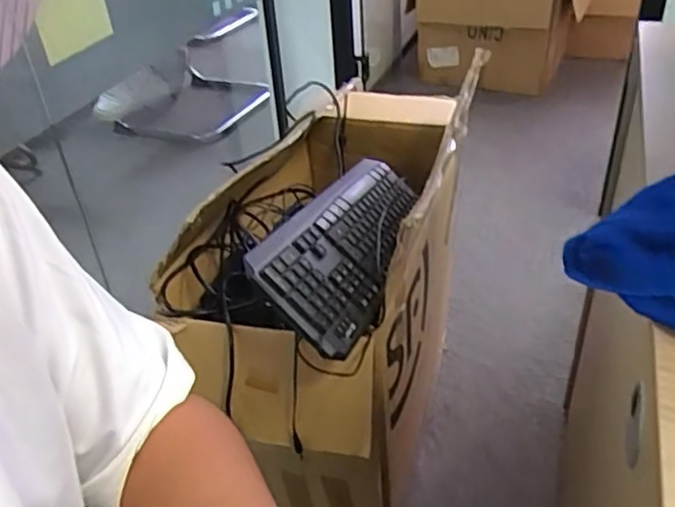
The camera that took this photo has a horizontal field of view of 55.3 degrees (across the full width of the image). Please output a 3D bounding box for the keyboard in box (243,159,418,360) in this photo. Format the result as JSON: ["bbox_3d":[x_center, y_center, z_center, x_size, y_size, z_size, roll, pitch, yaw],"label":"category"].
[{"bbox_3d":[0.024,-0.021,0.845,0.149,0.022,0.409,42,34,-1],"label":"keyboard in box"}]

